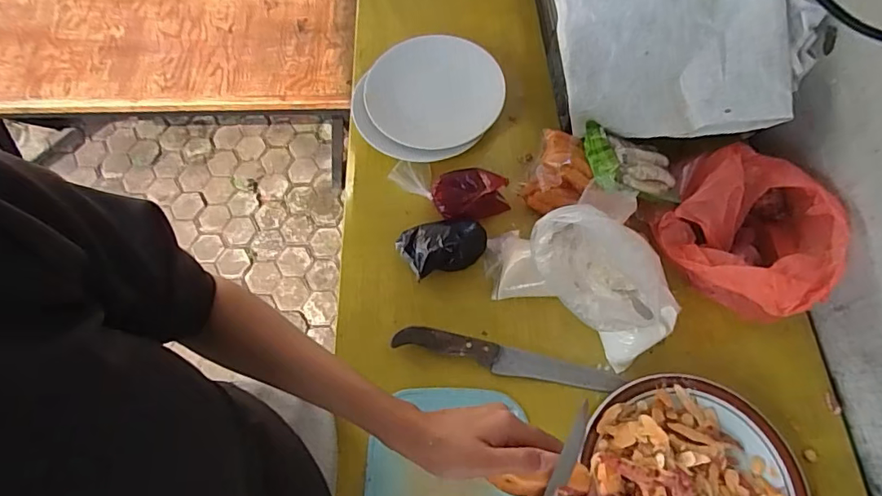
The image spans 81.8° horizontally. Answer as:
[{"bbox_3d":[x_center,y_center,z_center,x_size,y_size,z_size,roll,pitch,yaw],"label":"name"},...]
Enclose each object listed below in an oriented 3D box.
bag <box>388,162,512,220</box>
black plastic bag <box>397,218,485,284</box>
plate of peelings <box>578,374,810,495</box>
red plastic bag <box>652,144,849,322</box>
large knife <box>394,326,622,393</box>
[{"bbox_3d":[0.011,-0.078,0.678,0.156,0.032,0.078,4,65,3],"label":"bag"},{"bbox_3d":[0.004,-0.002,0.648,0.111,0.035,0.072,-8,65,-3],"label":"black plastic bag"},{"bbox_3d":[0.273,0.263,0.544,0.232,0.048,0.239,0,65,1],"label":"plate of peelings"},{"bbox_3d":[0.380,-0.026,0.636,0.192,0.097,0.177,42,72,18],"label":"red plastic bag"},{"bbox_3d":[0.079,0.135,0.607,0.269,0.016,0.032,12,65,6],"label":"large knife"}]

